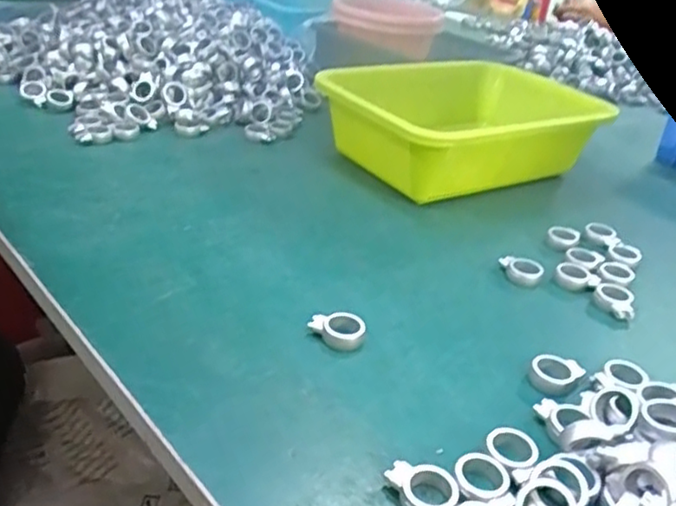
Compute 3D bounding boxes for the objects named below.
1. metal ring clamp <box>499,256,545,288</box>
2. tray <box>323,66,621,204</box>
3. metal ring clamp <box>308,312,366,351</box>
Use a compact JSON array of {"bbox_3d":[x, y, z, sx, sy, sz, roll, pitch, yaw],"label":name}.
[{"bbox_3d":[0.138,0.013,0.484,0.033,0.012,0.024,15,30,15],"label":"metal ring clamp"},{"bbox_3d":[0.134,-0.125,0.654,0.283,0.085,0.184,-10,33,-27],"label":"tray"},{"bbox_3d":[-0.001,0.047,0.391,0.034,0.013,0.021,7,29,2],"label":"metal ring clamp"}]

